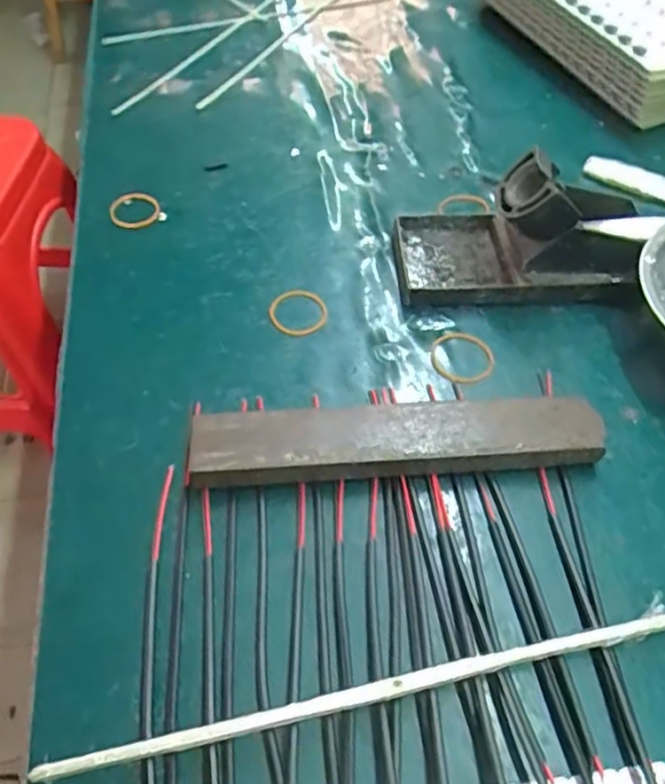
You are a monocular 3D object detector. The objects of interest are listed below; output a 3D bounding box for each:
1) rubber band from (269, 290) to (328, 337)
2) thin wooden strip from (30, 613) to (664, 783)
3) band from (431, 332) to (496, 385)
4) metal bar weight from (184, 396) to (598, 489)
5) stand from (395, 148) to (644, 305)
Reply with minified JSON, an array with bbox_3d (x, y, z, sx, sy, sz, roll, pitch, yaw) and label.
[{"bbox_3d":[-0.021,-0.049,0.391,0.034,0.004,0.036,-12,54,-9],"label":"rubber band"},{"bbox_3d":[0.028,0.117,0.263,0.275,0.013,0.008,-10,54,-8],"label":"thin wooden strip"},{"bbox_3d":[0.073,-0.020,0.372,0.034,0.004,0.038,-1,53,-2],"label":"band"},{"bbox_3d":[0.031,0.023,0.329,0.197,0.020,0.037,-2,53,-3],"label":"metal bar weight"},{"bbox_3d":[0.114,-0.099,0.397,0.144,0.064,0.071,-1,53,-2],"label":"stand"}]

